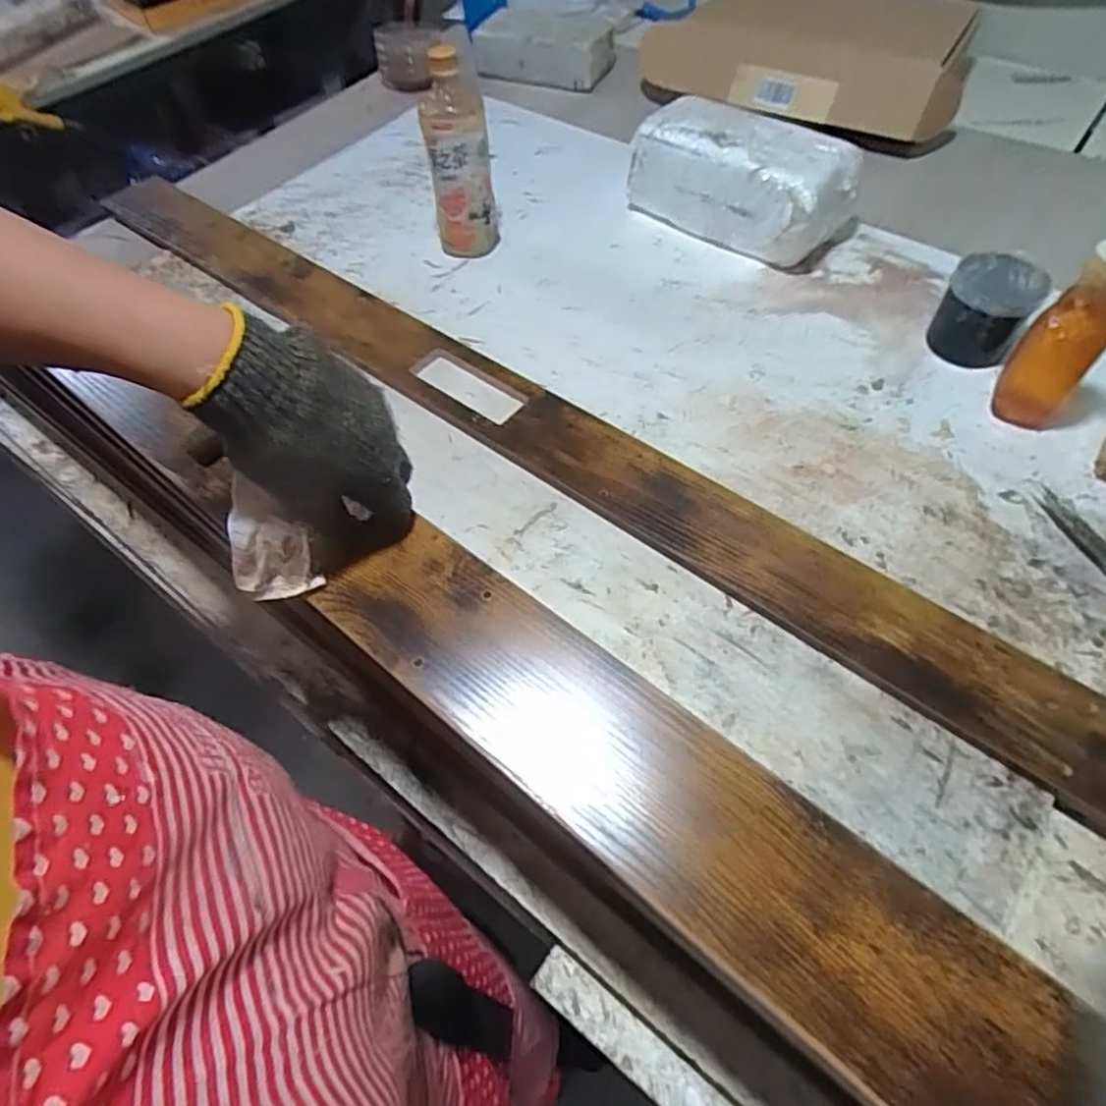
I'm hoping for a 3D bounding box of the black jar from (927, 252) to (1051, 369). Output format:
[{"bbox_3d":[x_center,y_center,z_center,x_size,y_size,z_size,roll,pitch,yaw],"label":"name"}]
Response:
[{"bbox_3d":[0.427,-0.241,0.663,0.080,0.078,0.087,30,63,21],"label":"black jar"}]

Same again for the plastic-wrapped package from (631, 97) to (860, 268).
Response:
[{"bbox_3d":[0.212,-0.430,0.773,0.248,0.115,0.119,32,64,22],"label":"plastic-wrapped package"}]

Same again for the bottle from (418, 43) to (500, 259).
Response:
[{"bbox_3d":[-0.105,-0.435,0.744,0.067,0.192,0.062,-9,57,-3],"label":"bottle"}]

